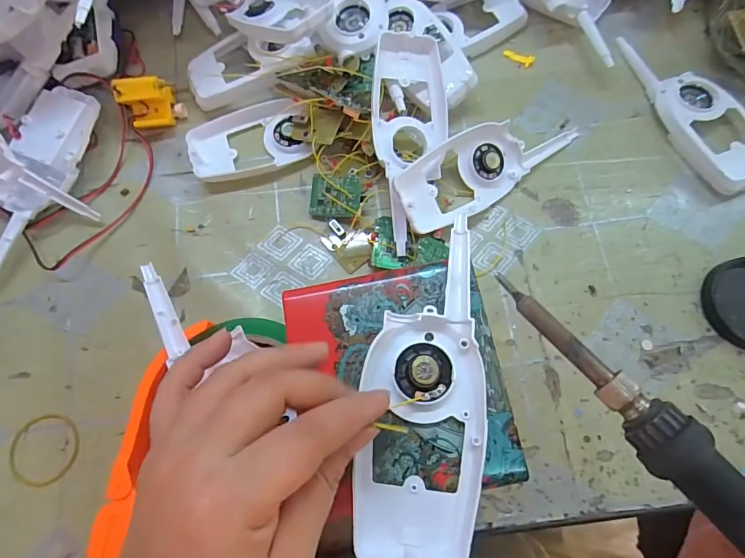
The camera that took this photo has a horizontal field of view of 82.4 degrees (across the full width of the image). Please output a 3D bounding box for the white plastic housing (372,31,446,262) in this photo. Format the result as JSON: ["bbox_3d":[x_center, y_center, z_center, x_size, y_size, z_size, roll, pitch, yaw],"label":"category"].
[{"bbox_3d":[0.028,-0.106,0.334,0.058,0.031,0.165,3,85,-13],"label":"white plastic housing"}]

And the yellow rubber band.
[{"bbox_3d":[-0.234,0.122,0.302,0.050,0.004,0.048,1,74,2],"label":"yellow rubber band"}]

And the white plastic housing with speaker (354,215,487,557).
[{"bbox_3d":[0.027,0.049,0.209,0.058,0.015,0.161,9,73,5],"label":"white plastic housing with speaker"}]

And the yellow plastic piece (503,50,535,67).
[{"bbox_3d":[0.130,-0.198,0.380,0.028,0.004,0.009,25,76,9],"label":"yellow plastic piece"}]

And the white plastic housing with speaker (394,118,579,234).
[{"bbox_3d":[0.089,-0.092,0.336,0.154,0.014,0.058,-33,100,-11],"label":"white plastic housing with speaker"}]

